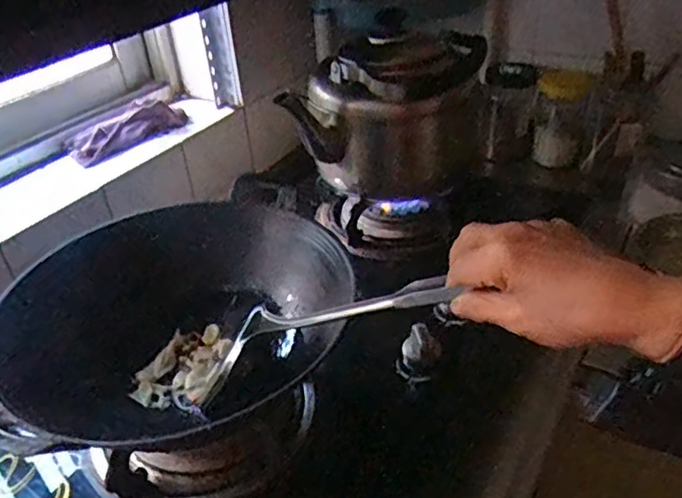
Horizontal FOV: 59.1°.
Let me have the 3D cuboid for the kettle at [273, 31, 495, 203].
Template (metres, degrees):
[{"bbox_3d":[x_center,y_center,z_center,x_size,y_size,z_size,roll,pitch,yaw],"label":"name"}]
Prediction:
[{"bbox_3d":[0.059,-0.155,0.755,0.255,0.167,0.148,-8,35,-6],"label":"kettle"}]

